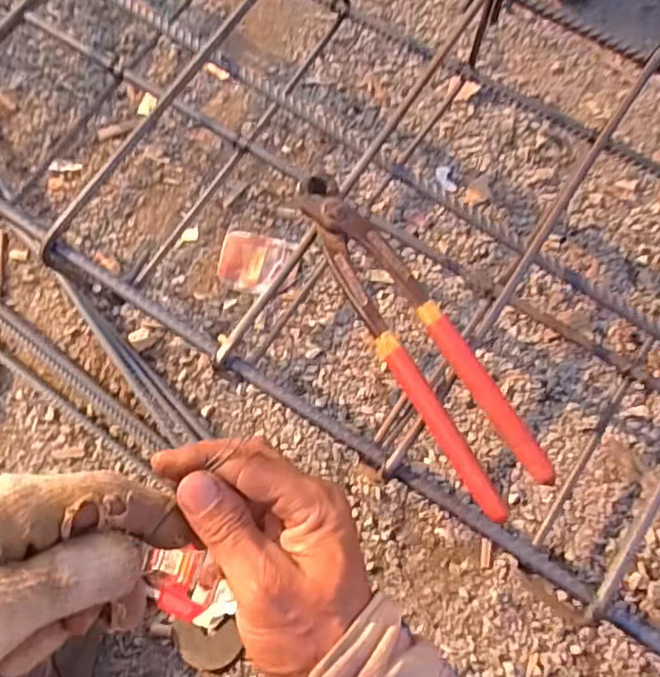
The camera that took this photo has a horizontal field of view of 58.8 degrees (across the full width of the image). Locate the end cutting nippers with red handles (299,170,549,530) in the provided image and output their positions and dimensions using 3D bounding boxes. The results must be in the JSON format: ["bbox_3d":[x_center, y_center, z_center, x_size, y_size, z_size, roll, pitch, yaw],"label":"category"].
[{"bbox_3d":[0.046,-0.004,0.338,0.046,0.013,0.218,-32,78,-5],"label":"end cutting nippers with red handles"}]

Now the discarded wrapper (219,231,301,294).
[{"bbox_3d":[-0.085,-0.089,0.697,0.096,0.007,0.068,15,79,3],"label":"discarded wrapper"}]

